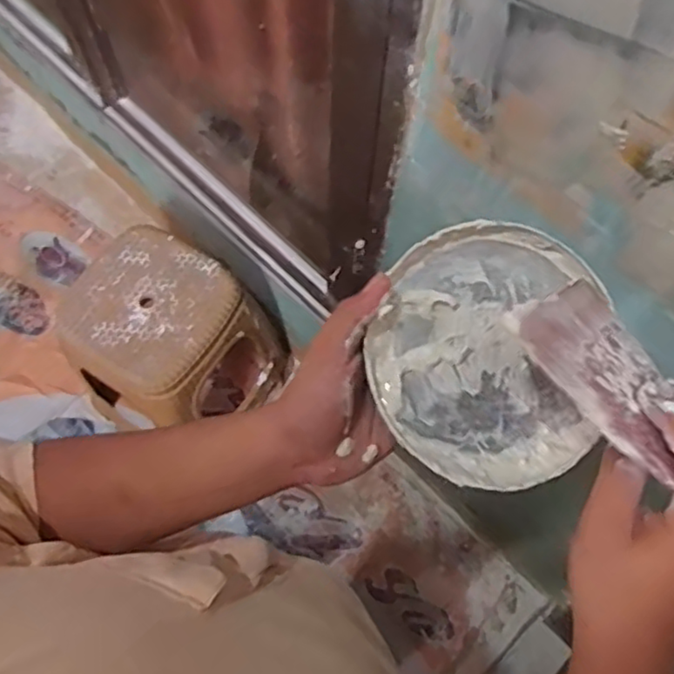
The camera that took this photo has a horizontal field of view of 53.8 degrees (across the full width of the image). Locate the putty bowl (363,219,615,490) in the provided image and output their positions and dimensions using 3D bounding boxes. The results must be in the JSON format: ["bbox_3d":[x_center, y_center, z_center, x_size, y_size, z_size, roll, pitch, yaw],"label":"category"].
[{"bbox_3d":[0.091,0.011,0.407,0.145,0.045,0.148,1,84,-5],"label":"putty bowl"}]

